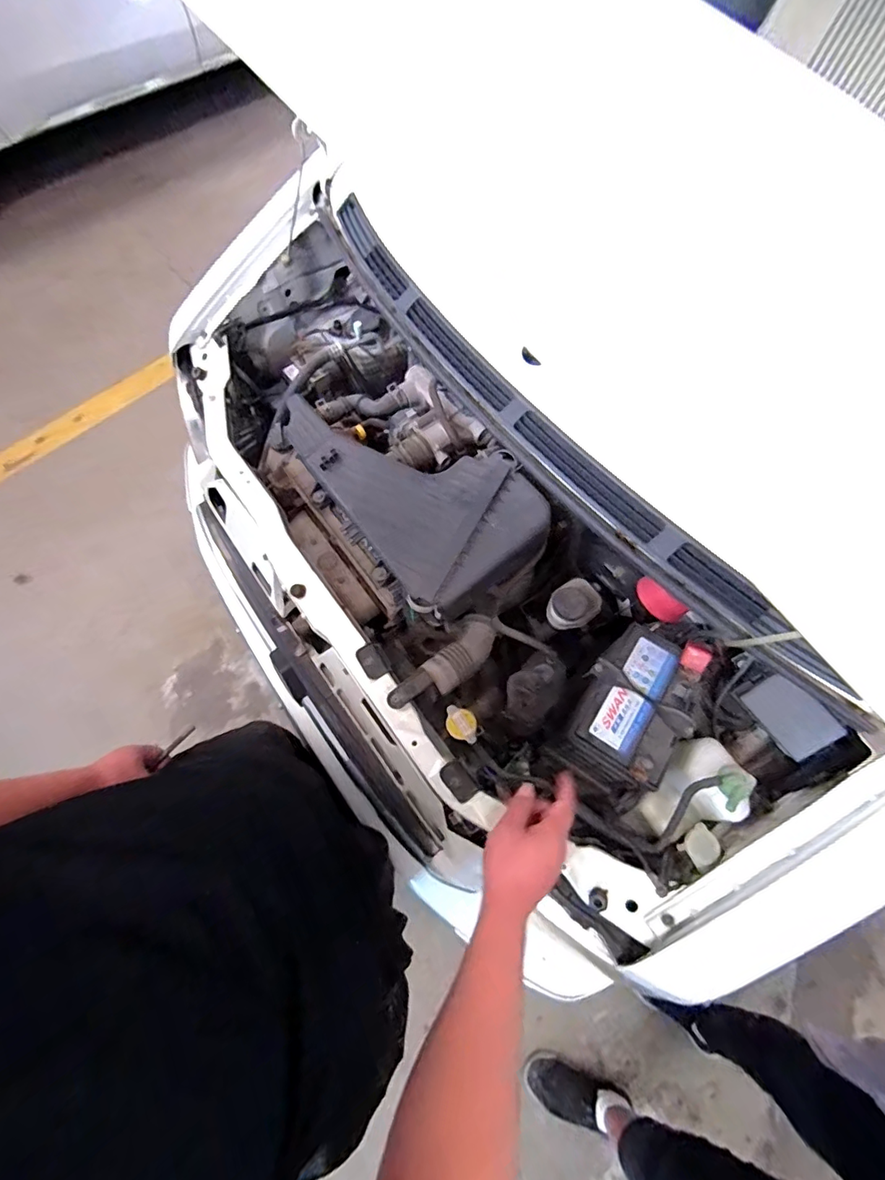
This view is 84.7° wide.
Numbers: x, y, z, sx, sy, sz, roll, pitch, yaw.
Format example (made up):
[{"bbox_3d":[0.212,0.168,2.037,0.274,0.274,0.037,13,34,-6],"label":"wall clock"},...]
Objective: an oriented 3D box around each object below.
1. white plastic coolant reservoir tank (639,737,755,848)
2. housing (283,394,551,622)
[{"bbox_3d":[0.335,0.283,0.689,0.125,0.153,0.104,-20,69,-7],"label":"white plastic coolant reservoir tank"},{"bbox_3d":[-0.064,-0.201,0.861,0.263,0.121,0.500,-34,71,-12],"label":"housing"}]

